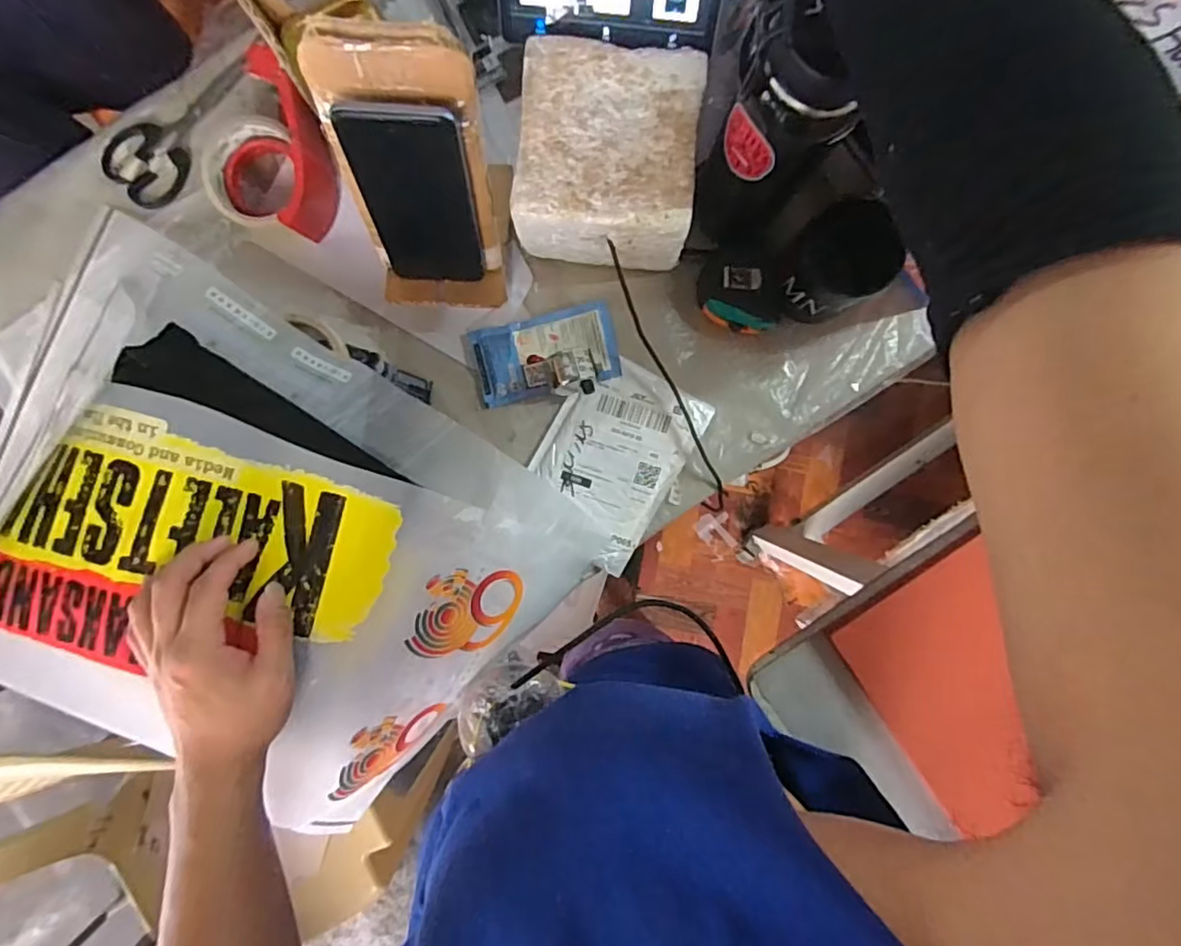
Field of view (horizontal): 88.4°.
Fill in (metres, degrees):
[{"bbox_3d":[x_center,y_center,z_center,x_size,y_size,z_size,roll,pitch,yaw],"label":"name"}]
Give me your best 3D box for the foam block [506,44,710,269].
[{"bbox_3d":[0.017,-0.258,0.512,0.149,0.106,0.138,5,92,-1],"label":"foam block"}]

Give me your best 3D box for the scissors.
[{"bbox_3d":[-0.382,-0.324,0.572,0.161,0.014,0.073,-38,92,0],"label":"scissors"}]

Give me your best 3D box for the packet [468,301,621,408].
[{"bbox_3d":[-0.043,-0.114,0.583,0.135,0.011,0.071,-13,92,0],"label":"packet"}]

